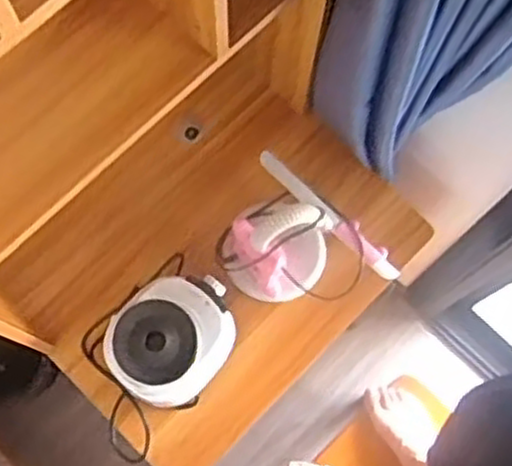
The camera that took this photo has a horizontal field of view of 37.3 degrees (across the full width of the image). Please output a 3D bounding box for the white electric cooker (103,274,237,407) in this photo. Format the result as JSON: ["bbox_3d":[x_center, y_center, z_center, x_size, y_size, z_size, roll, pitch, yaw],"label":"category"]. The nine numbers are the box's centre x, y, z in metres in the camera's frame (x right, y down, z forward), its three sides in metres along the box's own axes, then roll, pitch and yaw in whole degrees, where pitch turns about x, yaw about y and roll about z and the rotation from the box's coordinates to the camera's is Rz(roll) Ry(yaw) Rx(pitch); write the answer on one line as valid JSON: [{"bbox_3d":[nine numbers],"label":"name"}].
[{"bbox_3d":[-0.124,0.161,1.170,0.207,0.180,0.170,-44,80,-12],"label":"white electric cooker"}]

